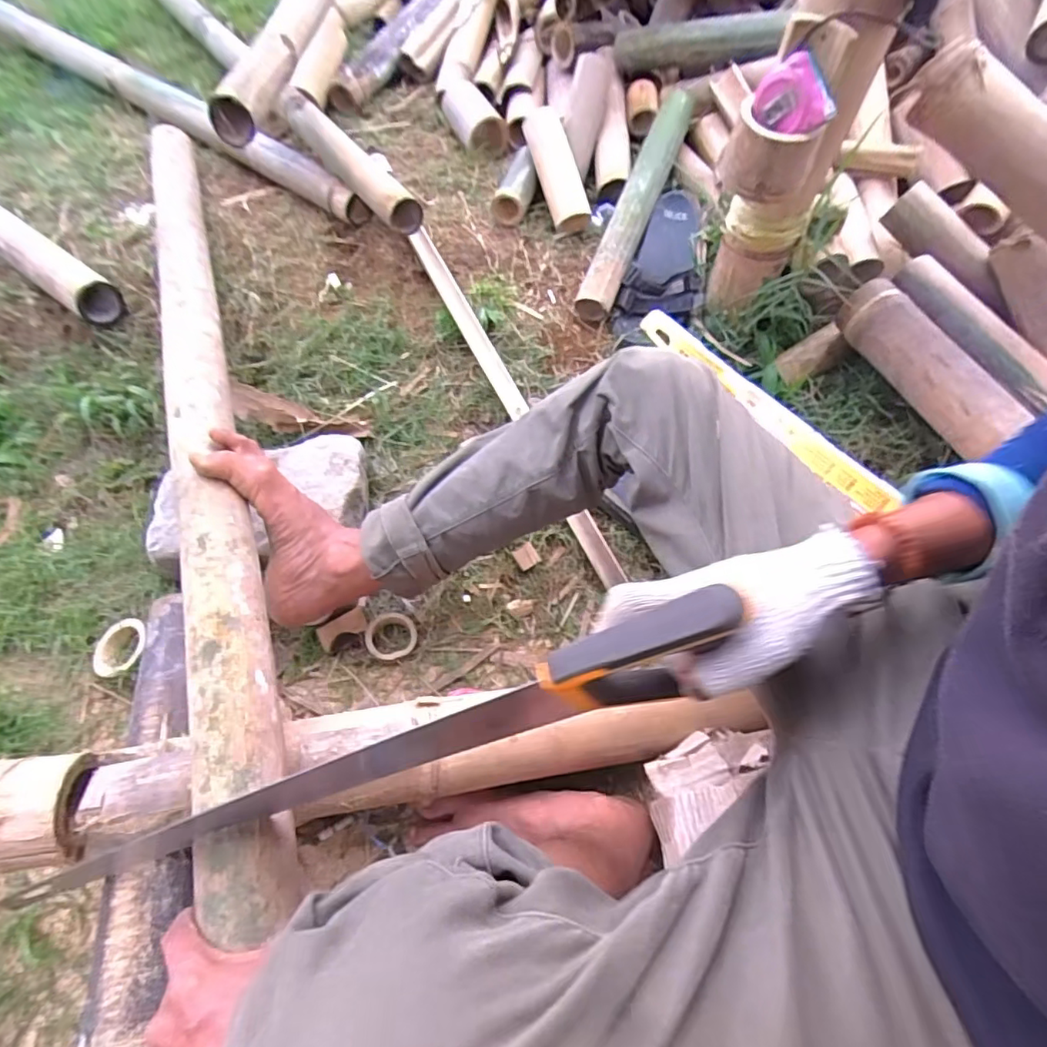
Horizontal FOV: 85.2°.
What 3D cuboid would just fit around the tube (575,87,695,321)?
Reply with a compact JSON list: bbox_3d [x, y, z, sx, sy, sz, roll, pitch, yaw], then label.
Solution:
[{"bbox_3d":[0.185,-0.527,0.927,0.065,0.056,0.439,20,79,16],"label":"tube"}]

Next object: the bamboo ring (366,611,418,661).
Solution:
[{"bbox_3d":[-0.166,0.140,0.717,0.065,0.010,0.064,-1,55,2],"label":"bamboo ring"}]

